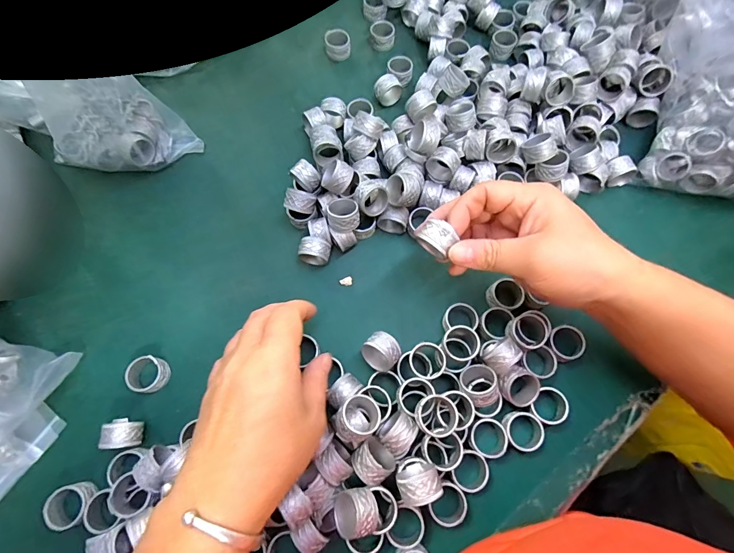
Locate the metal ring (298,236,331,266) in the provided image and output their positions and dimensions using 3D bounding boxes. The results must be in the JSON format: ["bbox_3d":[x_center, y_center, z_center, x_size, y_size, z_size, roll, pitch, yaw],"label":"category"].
[{"bbox_3d":[-0.046,-0.022,0.327,0.026,0.025,0.018,9,71,3],"label":"metal ring"}]

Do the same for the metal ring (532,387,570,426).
[{"bbox_3d":[0.140,0.101,0.285,0.024,0.018,0.027,31,74,10],"label":"metal ring"}]

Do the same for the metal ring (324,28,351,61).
[{"bbox_3d":[-0.032,-0.259,0.411,0.026,0.021,0.026,0,71,0],"label":"metal ring"}]

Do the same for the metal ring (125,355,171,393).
[{"bbox_3d":[-0.175,0.079,0.295,0.027,0.020,0.027,0,71,0],"label":"metal ring"}]

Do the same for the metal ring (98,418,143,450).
[{"bbox_3d":[-0.182,0.118,0.277,0.022,0.025,0.020,-1,71,-1],"label":"metal ring"}]

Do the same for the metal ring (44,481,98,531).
[{"bbox_3d":[-0.211,0.164,0.263,0.029,0.013,0.027,0,71,0],"label":"metal ring"}]

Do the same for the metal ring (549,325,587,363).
[{"bbox_3d":[0.162,0.055,0.301,0.027,0.013,0.027,0,71,0],"label":"metal ring"}]

